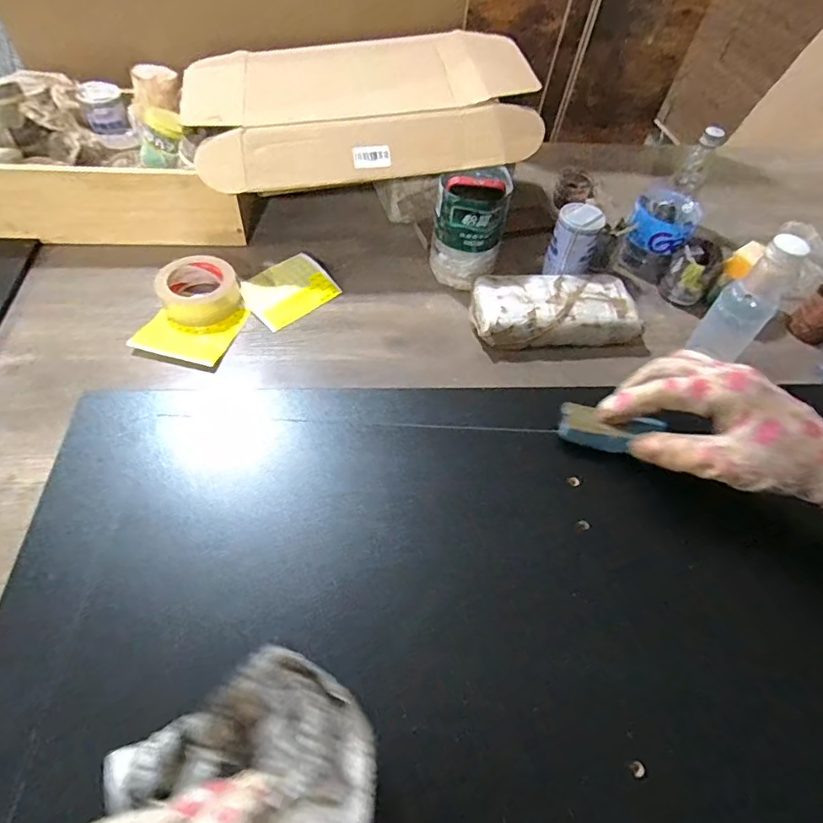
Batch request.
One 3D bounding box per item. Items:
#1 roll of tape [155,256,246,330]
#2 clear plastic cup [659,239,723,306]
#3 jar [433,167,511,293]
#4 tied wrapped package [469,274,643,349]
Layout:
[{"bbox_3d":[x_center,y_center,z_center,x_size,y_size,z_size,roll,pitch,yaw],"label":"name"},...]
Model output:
[{"bbox_3d":[-0.299,-0.171,0.718,0.110,0.042,0.105,-15,56,-16],"label":"roll of tape"},{"bbox_3d":[0.440,-0.219,0.798,0.075,0.077,0.075,3,53,-4],"label":"clear plastic cup"},{"bbox_3d":[0.088,-0.277,0.761,0.107,0.171,0.091,11,53,2],"label":"jar"},{"bbox_3d":[0.210,-0.146,0.742,0.241,0.061,0.116,-6,54,-10],"label":"tied wrapped package"}]

